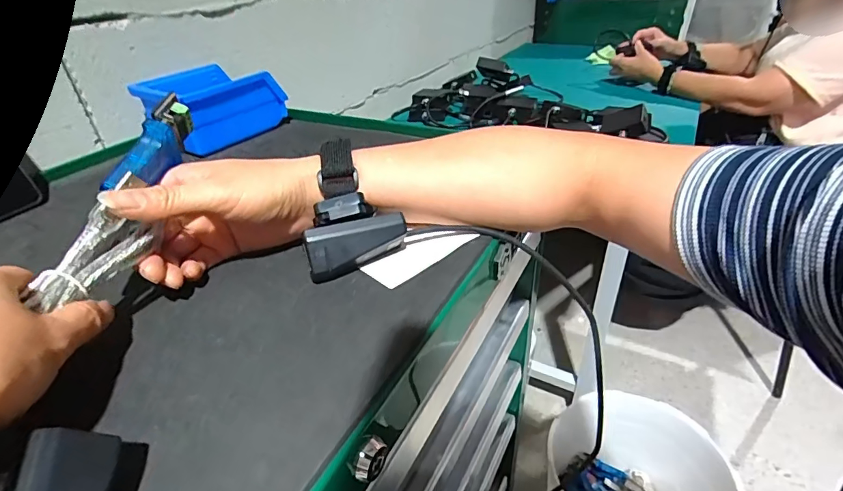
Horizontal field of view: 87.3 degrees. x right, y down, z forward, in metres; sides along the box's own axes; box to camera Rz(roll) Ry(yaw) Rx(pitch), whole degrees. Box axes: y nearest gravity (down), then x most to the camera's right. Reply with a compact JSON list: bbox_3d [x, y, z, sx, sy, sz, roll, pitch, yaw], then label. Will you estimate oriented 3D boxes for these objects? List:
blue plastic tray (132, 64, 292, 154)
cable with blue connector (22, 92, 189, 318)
[{"bbox_3d":[-0.259,-0.174,0.550,0.106,0.069,0.136,21,41,31],"label":"blue plastic tray"},{"bbox_3d":[-0.175,-0.030,0.271,0.025,0.031,0.147,5,61,12],"label":"cable with blue connector"}]

